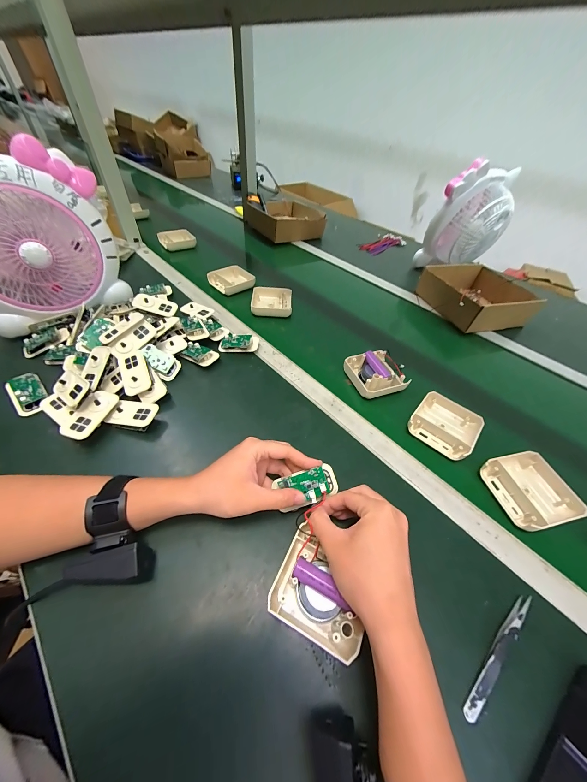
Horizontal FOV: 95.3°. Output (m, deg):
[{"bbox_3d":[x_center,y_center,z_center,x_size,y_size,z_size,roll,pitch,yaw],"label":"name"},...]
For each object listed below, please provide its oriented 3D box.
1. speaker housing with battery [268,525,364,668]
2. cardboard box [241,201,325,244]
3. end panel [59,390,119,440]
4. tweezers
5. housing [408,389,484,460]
[{"bbox_3d":[0.030,0.198,0.267,0.092,0.044,0.079,24,50,15],"label":"speaker housing with battery"},{"bbox_3d":[-0.032,-0.610,0.959,0.194,0.078,0.237,-23,54,-24],"label":"cardboard box"},{"bbox_3d":[-0.286,0.031,0.377,0.040,0.008,0.078,23,57,4],"label":"end panel"},{"bbox_3d":[0.197,0.248,0.254,0.124,0.008,0.013,-30,57,-28],"label":"tweezers"},{"bbox_3d":[0.243,0.053,0.426,0.094,0.023,0.093,35,54,23],"label":"housing"}]

